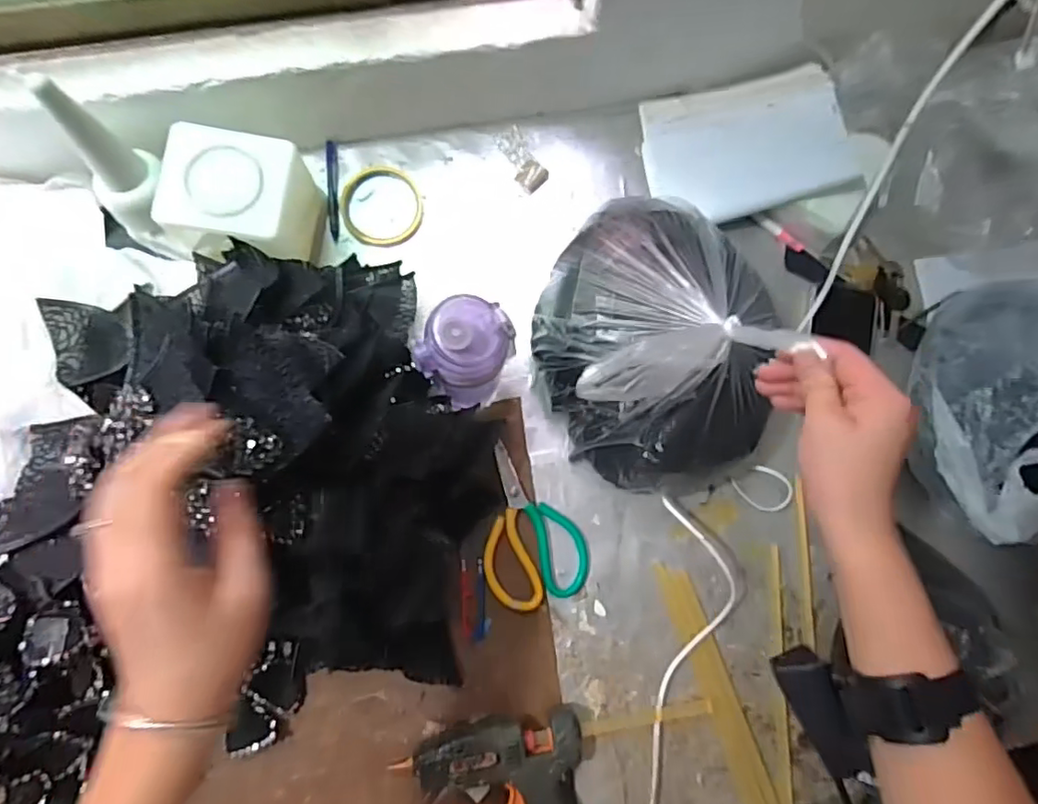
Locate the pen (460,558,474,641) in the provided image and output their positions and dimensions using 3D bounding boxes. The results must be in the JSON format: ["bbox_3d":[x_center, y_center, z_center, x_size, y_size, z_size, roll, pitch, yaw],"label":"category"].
[{"bbox_3d":[-0.054,0.203,0.608,0.012,0.004,0.078,-4,83,-6],"label":"pen"}]

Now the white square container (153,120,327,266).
[{"bbox_3d":[-0.275,-0.191,0.589,0.125,0.106,0.114,6,82,-5],"label":"white square container"}]

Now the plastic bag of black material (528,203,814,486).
[{"bbox_3d":[0.132,-0.058,0.548,0.211,0.168,0.275,9,82,-5],"label":"plastic bag of black material"}]

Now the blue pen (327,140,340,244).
[{"bbox_3d":[-0.207,-0.235,0.659,0.012,0.004,0.113,-4,83,-6],"label":"blue pen"}]

